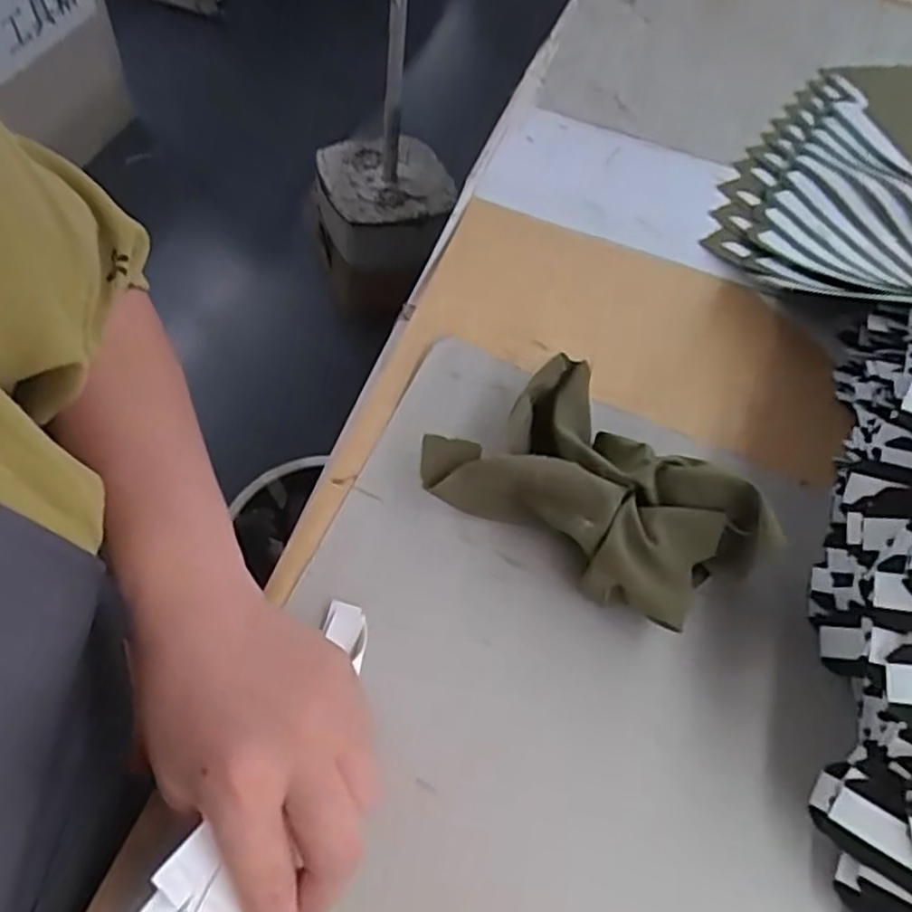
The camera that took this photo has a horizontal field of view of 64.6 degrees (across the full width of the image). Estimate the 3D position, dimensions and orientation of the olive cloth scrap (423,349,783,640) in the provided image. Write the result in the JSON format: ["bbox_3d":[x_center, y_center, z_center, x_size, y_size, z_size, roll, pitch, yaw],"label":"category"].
[{"bbox_3d":[0.067,0.023,0.370,0.114,0.054,0.150,-31,67,-24],"label":"olive cloth scrap"}]

